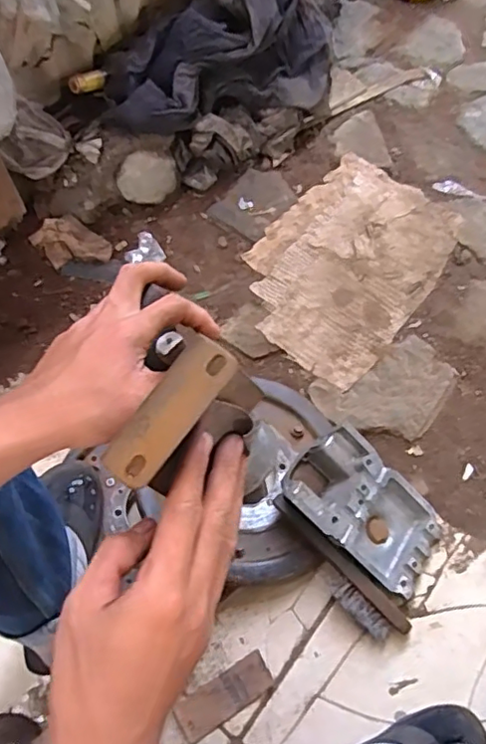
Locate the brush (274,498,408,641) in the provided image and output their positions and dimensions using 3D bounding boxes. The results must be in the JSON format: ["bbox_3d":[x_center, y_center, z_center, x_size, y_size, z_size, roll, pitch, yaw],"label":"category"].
[{"bbox_3d":[0.125,0.263,0.783,0.049,0.032,0.236,-39,85,-16],"label":"brush"}]

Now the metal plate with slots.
[{"bbox_3d":[-0.035,0.021,0.290,0.026,0.006,0.079,38,87,20],"label":"metal plate with slots"}]

